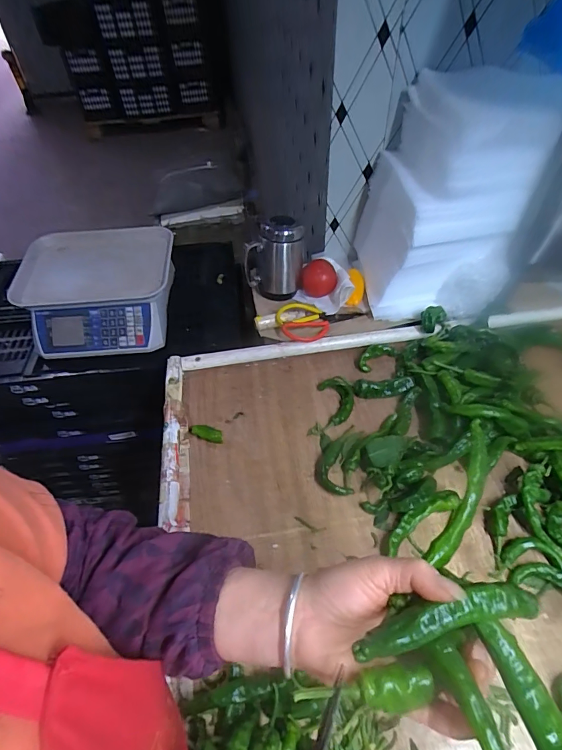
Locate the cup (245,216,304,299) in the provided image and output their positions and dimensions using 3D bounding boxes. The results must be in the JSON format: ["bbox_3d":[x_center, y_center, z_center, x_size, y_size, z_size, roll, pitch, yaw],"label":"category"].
[{"bbox_3d":[-0.012,-0.223,0.781,0.092,0.137,0.092,-1,51,1],"label":"cup"}]

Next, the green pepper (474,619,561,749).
[{"bbox_3d":[0.158,0.213,0.242,0.020,0.014,0.129,-22,80,-15],"label":"green pepper"}]

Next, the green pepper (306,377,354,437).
[{"bbox_3d":[0.082,0.050,0.640,0.060,0.018,0.100,7,51,8],"label":"green pepper"}]

